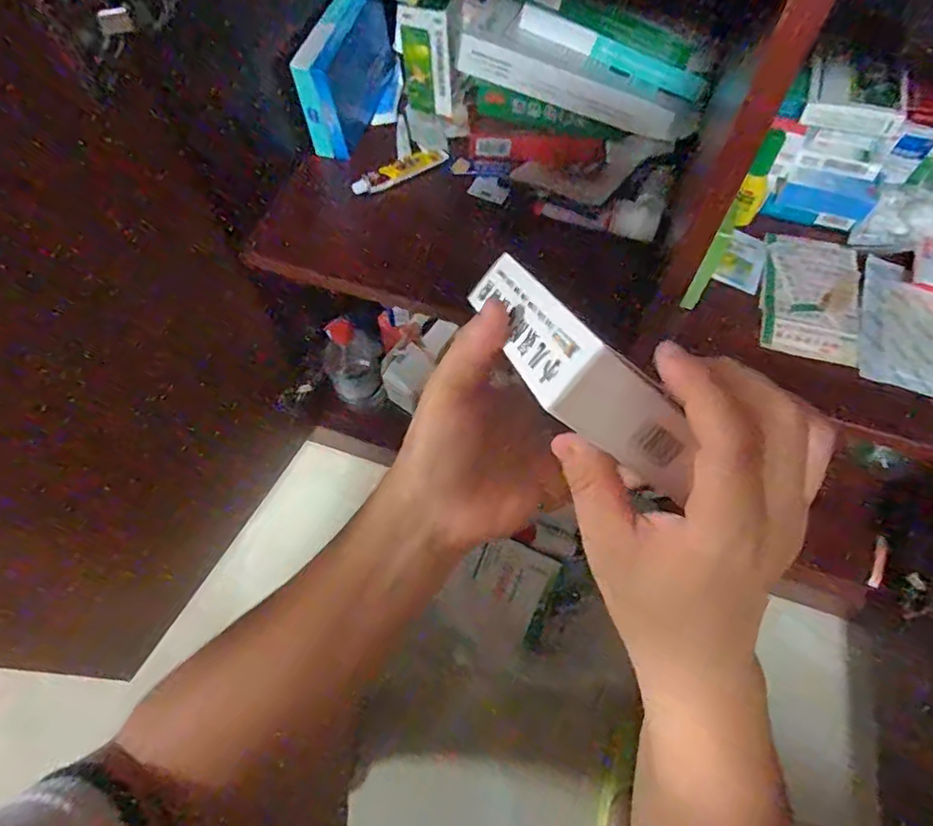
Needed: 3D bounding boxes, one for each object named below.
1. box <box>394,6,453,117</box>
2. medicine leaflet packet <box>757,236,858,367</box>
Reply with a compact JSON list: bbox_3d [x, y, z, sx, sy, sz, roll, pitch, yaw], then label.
[{"bbox_3d":[-0.045,-0.365,0.613,0.058,0.106,0.012,18,61,12],"label":"box"},{"bbox_3d":[0.316,-0.107,0.534,0.084,0.004,0.132,14,67,9],"label":"medicine leaflet packet"}]

